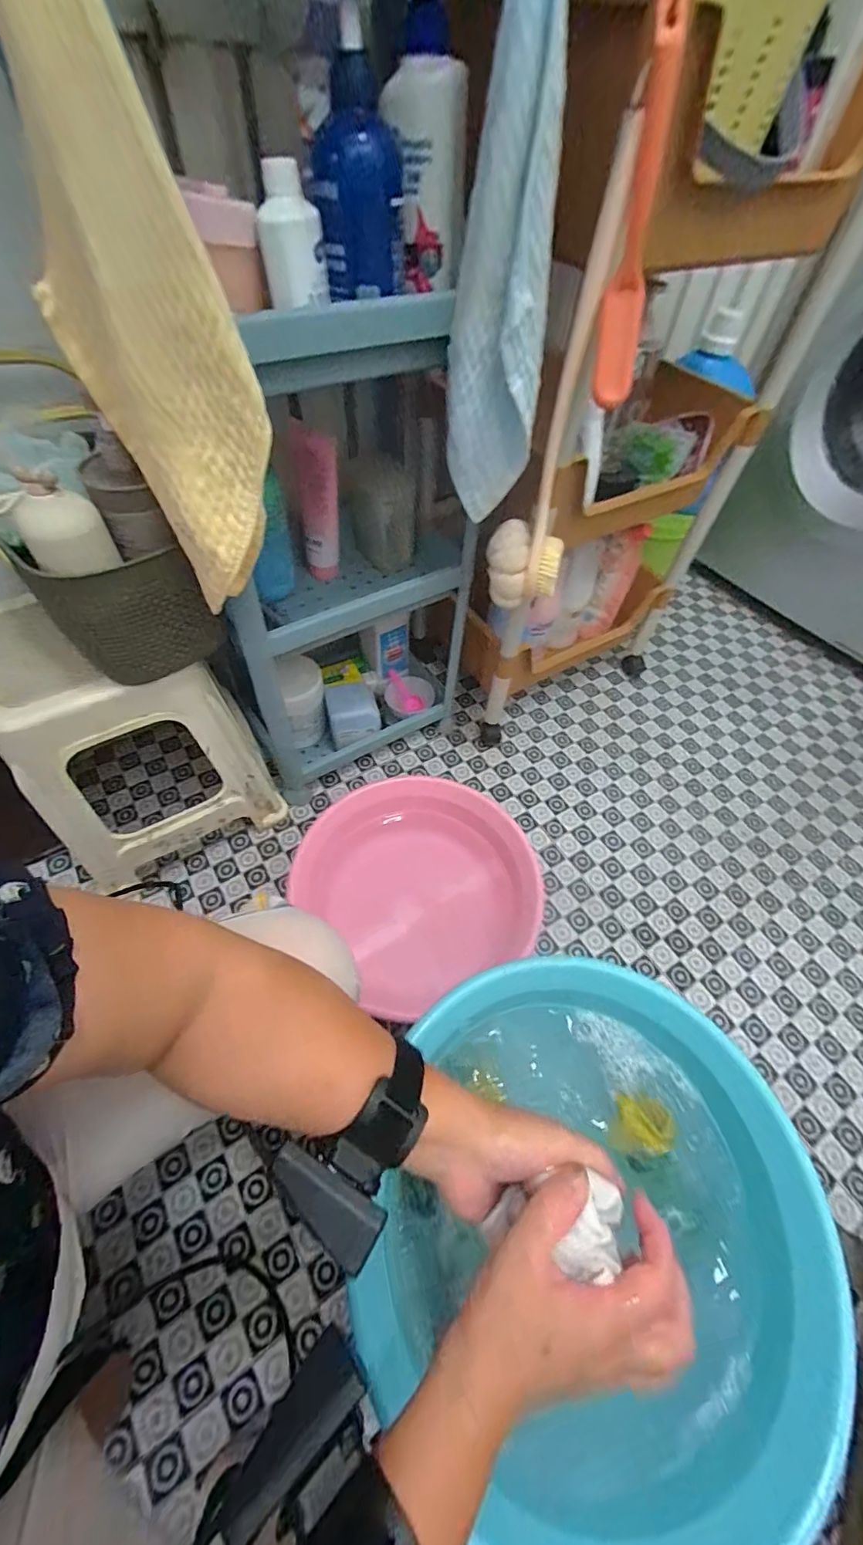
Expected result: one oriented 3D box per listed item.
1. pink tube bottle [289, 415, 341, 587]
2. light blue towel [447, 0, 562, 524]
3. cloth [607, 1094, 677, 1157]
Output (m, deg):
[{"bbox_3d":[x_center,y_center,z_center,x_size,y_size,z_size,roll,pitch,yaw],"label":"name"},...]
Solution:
[{"bbox_3d":[-0.155,-0.362,0.695,0.054,0.218,0.034,-15,58,-14],"label":"pink tube bottle"},{"bbox_3d":[0.065,-0.427,0.430,0.089,0.383,0.068,10,55,3],"label":"light blue towel"},{"bbox_3d":[0.186,0.313,0.443,0.056,0.017,0.041,7,55,1],"label":"cloth"}]

